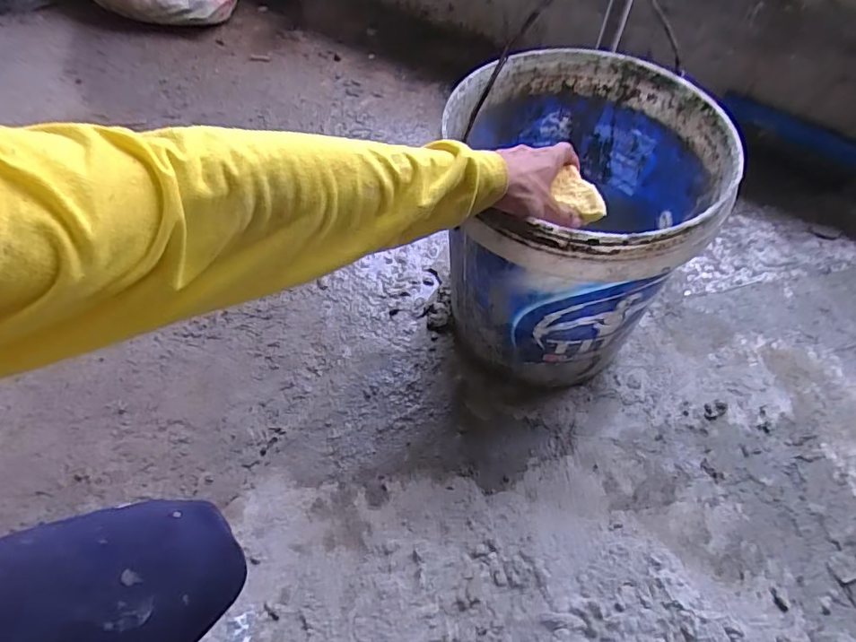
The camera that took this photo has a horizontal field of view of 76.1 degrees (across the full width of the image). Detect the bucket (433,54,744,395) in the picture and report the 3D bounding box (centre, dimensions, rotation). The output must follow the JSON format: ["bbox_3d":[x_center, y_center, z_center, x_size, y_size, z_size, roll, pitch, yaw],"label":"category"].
[{"bbox_3d":[0.161,-0.123,0.682,0.292,0.295,0.319,1,60,-2],"label":"bucket"}]

